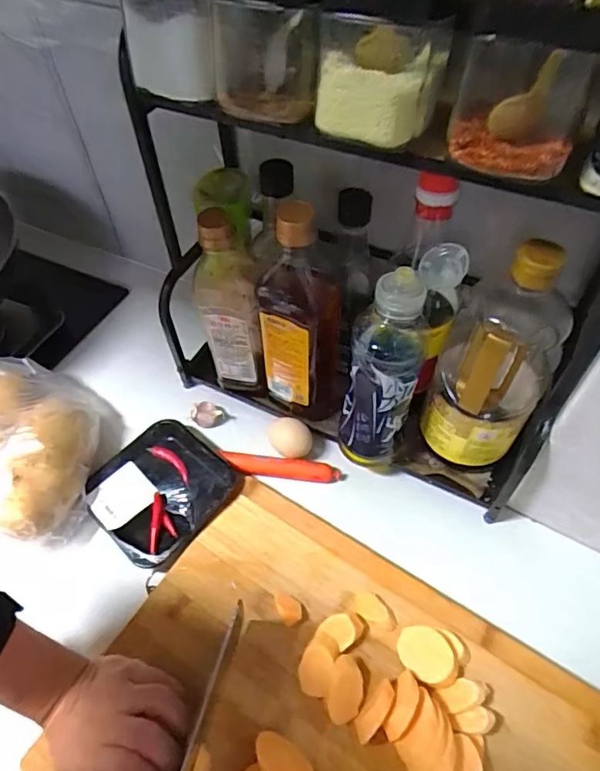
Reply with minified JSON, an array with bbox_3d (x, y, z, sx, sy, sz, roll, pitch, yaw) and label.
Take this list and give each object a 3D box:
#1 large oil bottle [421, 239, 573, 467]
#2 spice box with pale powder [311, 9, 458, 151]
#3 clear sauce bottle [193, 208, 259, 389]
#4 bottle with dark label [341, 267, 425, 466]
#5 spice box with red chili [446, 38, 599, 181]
[{"bbox_3d":[0.181,-0.032,0.469,0.094,0.234,0.104,21,57,17],"label":"large oil bottle"},{"bbox_3d":[0.051,-0.195,0.322,0.079,0.065,0.050,2,53,3],"label":"spice box with pale powder"},{"bbox_3d":[-0.075,-0.077,0.533,0.056,0.220,0.044,-2,53,0],"label":"clear sauce bottle"},{"bbox_3d":[0.078,-0.006,0.492,0.063,0.235,0.077,14,55,12],"label":"bottle with dark label"},{"bbox_3d":[0.130,-0.169,0.304,0.070,0.058,0.064,13,55,11],"label":"spice box with red chili"}]

